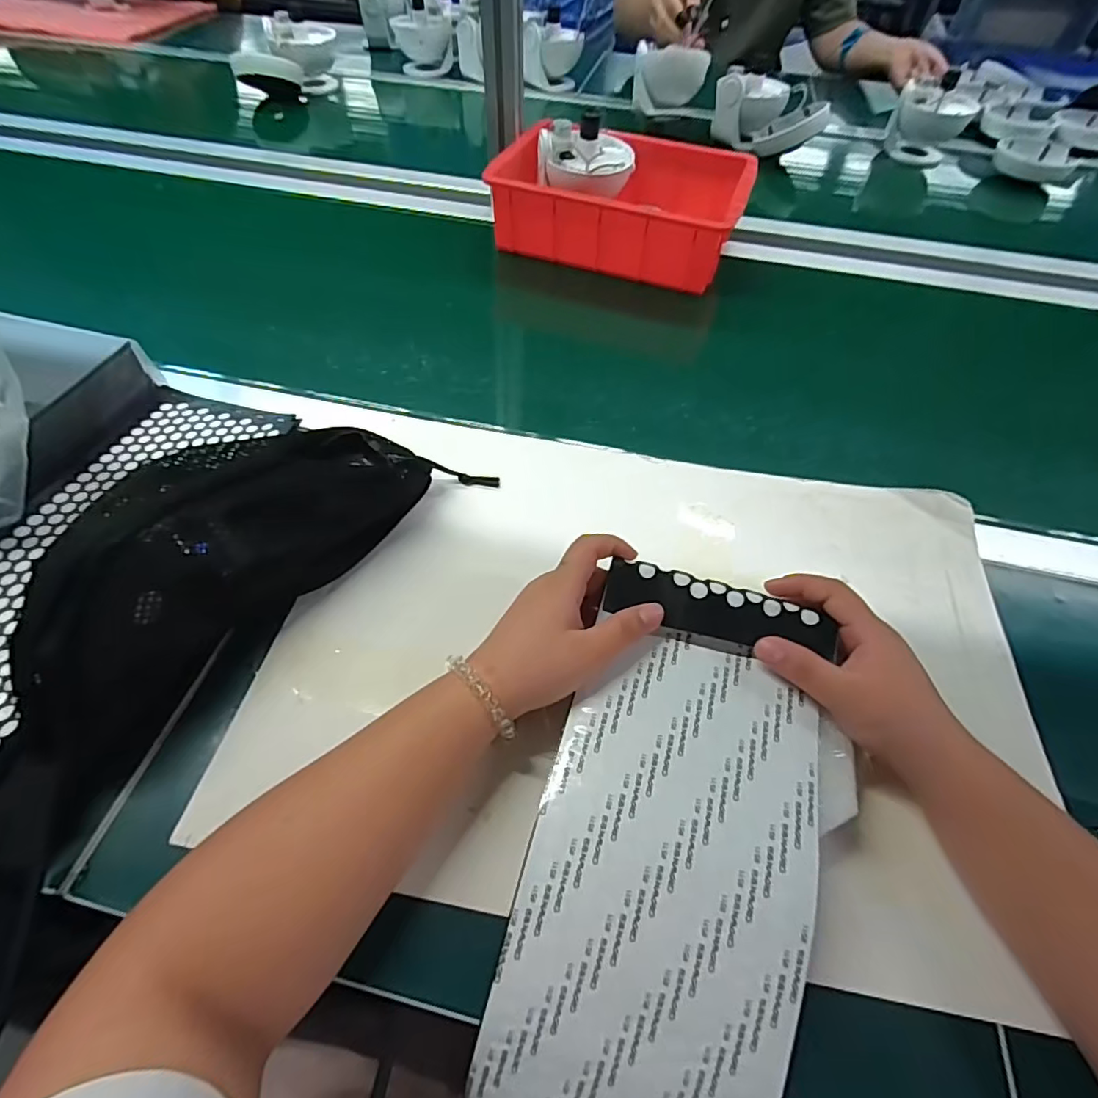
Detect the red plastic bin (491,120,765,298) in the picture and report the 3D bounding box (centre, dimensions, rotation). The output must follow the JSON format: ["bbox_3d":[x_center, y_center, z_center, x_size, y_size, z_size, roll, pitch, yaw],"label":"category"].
[{"bbox_3d":[0.089,-0.428,0.676,0.286,0.091,0.189,18,56,10],"label":"red plastic bin"}]

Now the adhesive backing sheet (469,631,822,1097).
[{"bbox_3d":[0.058,0.173,0.285,0.132,0.071,0.237,15,55,9],"label":"adhesive backing sheet"}]

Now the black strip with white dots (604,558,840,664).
[{"bbox_3d":[0.101,0.039,0.326,0.132,0.018,0.036,14,68,7],"label":"black strip with white dots"}]

